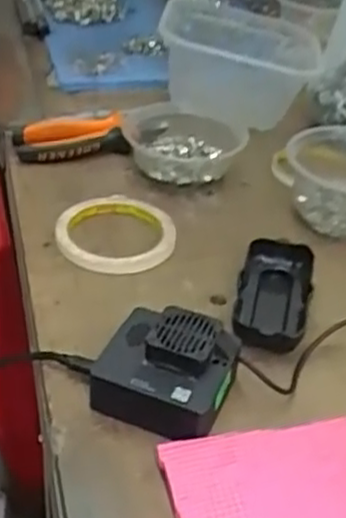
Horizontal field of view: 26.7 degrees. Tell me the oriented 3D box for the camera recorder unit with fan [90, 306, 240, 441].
[{"bbox_3d":[-0.004,0.070,0.460,0.082,0.044,0.073,17,39,18],"label":"camera recorder unit with fan"}]

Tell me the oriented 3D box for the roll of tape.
[{"bbox_3d":[-0.044,-0.022,0.606,0.102,0.020,0.102,4,37,-3],"label":"roll of tape"}]

